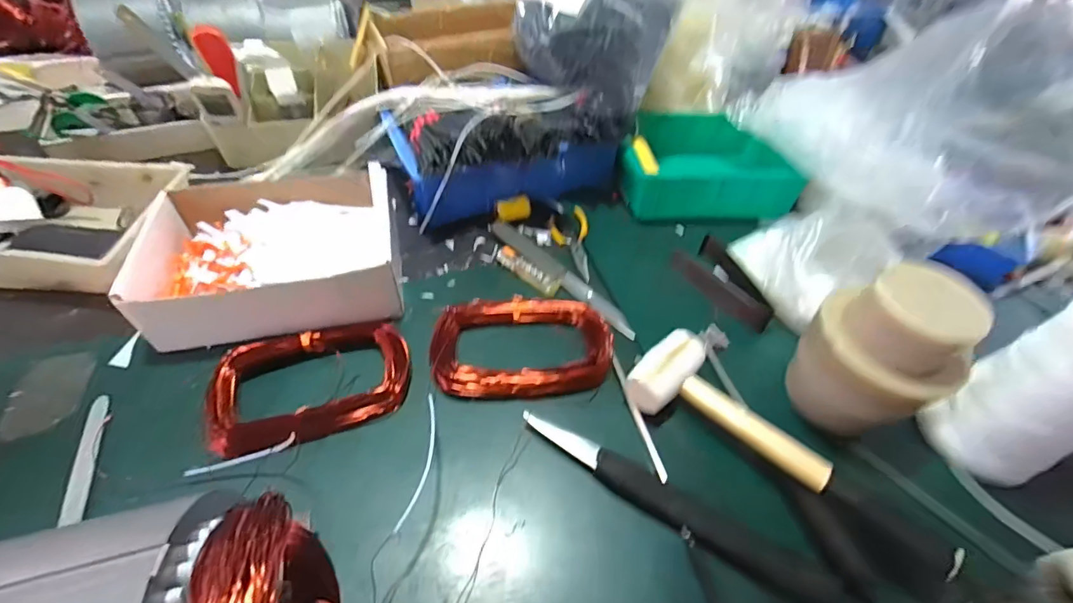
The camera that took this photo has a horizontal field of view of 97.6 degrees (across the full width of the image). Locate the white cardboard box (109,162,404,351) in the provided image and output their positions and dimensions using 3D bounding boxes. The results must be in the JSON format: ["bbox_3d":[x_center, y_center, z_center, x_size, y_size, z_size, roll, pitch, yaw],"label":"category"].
[{"bbox_3d":[-0.278,-0.055,0.512,0.234,0.072,0.187,-9,51,-12],"label":"white cardboard box"}]

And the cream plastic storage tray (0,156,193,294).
[{"bbox_3d":[-0.547,-0.088,0.547,0.243,0.074,0.161,4,51,-2],"label":"cream plastic storage tray"}]

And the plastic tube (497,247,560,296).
[{"bbox_3d":[-0.011,-0.035,0.561,0.088,0.019,0.024,32,54,21],"label":"plastic tube"}]

